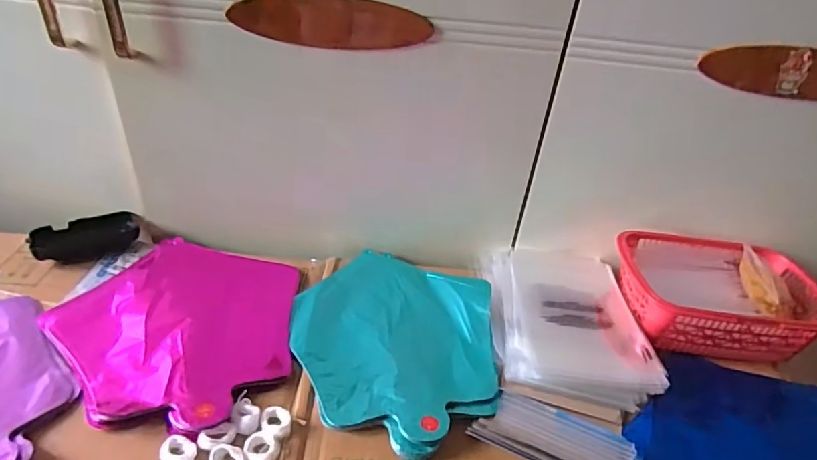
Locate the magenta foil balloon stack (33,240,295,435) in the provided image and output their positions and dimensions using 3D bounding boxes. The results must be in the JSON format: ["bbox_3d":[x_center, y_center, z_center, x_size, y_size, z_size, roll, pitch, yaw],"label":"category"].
[{"bbox_3d":[-0.228,0.088,0.536,0.236,0.015,0.237,11,35,8],"label":"magenta foil balloon stack"}]

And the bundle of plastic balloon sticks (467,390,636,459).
[{"bbox_3d":[0.126,0.180,0.455,0.127,0.021,0.065,20,37,20],"label":"bundle of plastic balloon sticks"}]

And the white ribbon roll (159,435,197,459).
[{"bbox_3d":[-0.185,0.178,0.422,0.030,0.005,0.025,19,37,19],"label":"white ribbon roll"}]

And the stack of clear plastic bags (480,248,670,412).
[{"bbox_3d":[0.168,0.086,0.575,0.157,0.026,0.209,5,34,-2],"label":"stack of clear plastic bags"}]

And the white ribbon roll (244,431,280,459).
[{"bbox_3d":[-0.119,0.179,0.433,0.028,0.007,0.028,4,34,-3],"label":"white ribbon roll"}]

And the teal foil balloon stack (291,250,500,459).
[{"bbox_3d":[-0.015,0.106,0.542,0.200,0.019,0.251,5,34,-1],"label":"teal foil balloon stack"}]

